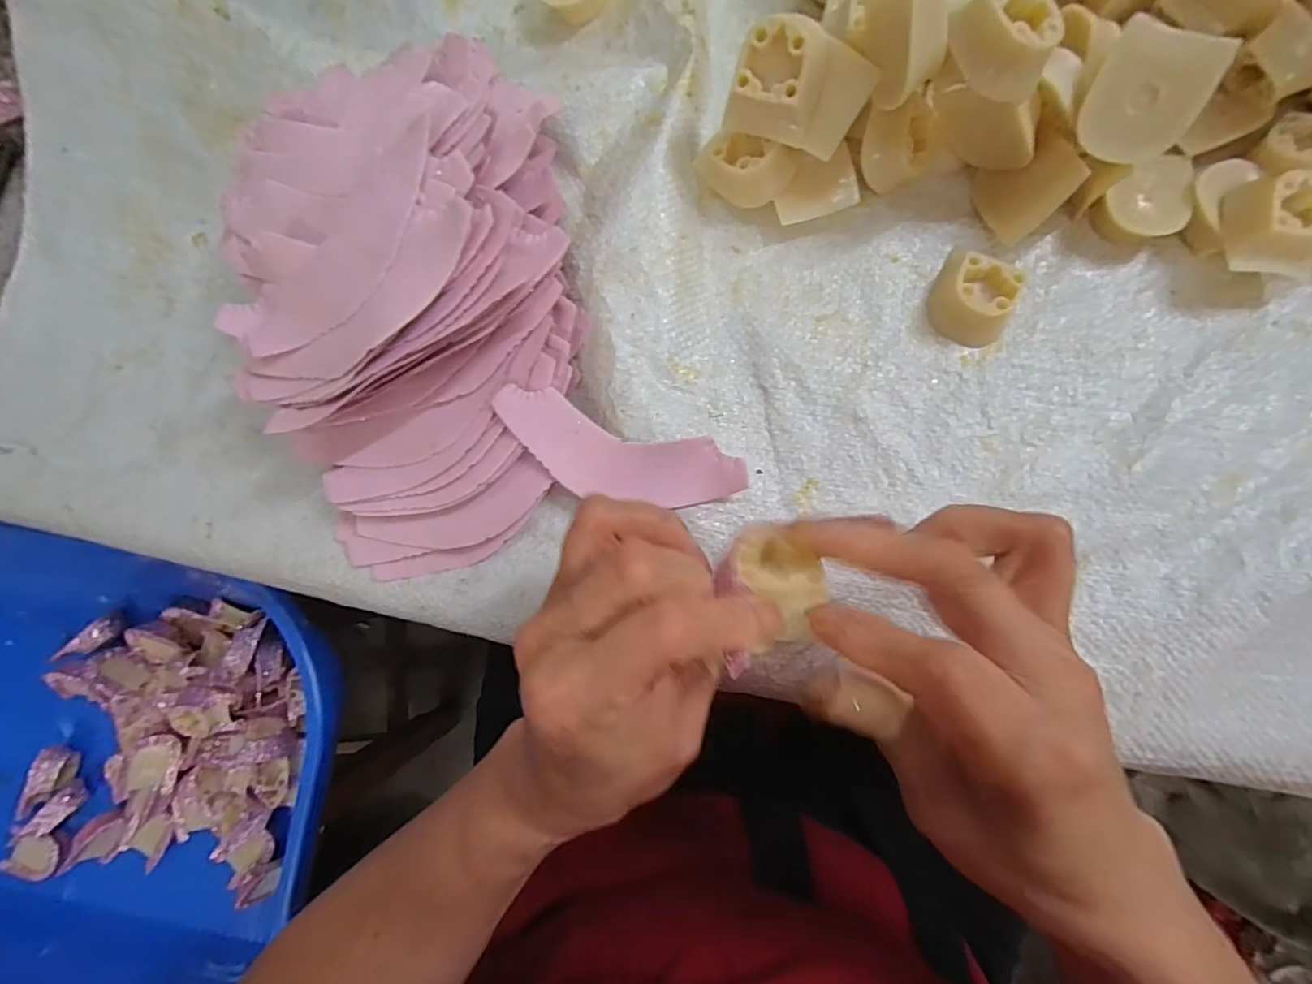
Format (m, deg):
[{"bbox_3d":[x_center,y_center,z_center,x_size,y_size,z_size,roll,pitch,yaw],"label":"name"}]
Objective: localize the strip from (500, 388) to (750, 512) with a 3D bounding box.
[{"bbox_3d":[-0.018,-0.016,0.248,0.112,0.009,0.037,16,83,6],"label":"strip"}]

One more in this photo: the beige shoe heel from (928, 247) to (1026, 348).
[{"bbox_3d":[0.151,-0.092,0.262,0.034,0.017,0.038,20,84,6],"label":"beige shoe heel"}]

